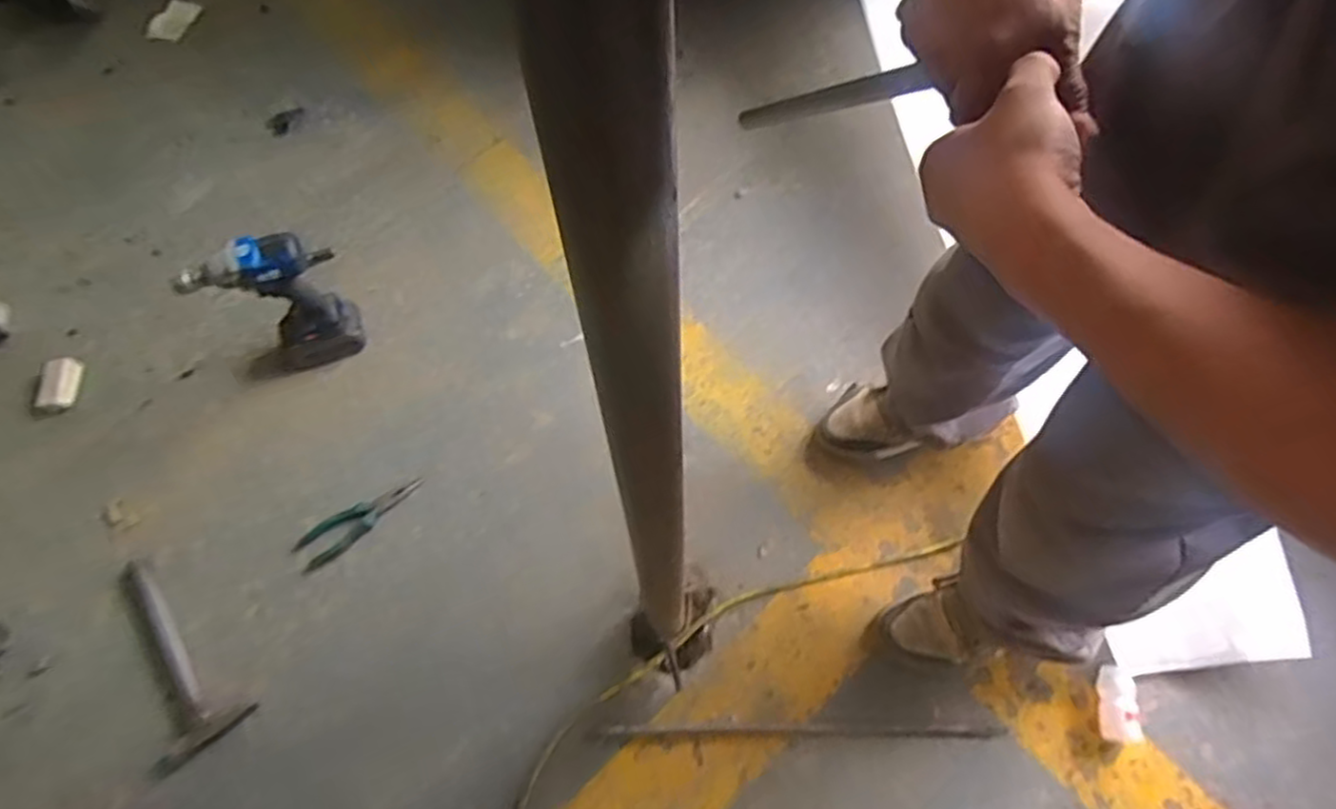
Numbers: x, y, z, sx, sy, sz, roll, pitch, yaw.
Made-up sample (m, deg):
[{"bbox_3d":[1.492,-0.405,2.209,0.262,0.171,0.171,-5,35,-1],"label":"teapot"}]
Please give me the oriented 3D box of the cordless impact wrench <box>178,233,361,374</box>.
[{"bbox_3d":[-0.577,-0.147,1.040,0.209,0.270,0.071,-14,68,-3],"label":"cordless impact wrench"}]

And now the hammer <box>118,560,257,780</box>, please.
[{"bbox_3d":[-0.690,0.338,0.962,0.124,0.025,0.294,-33,70,-10],"label":"hammer"}]

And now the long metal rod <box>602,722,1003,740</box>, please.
[{"bbox_3d":[0.171,0.426,0.910,0.505,0.007,0.018,-1,68,2],"label":"long metal rod"}]

